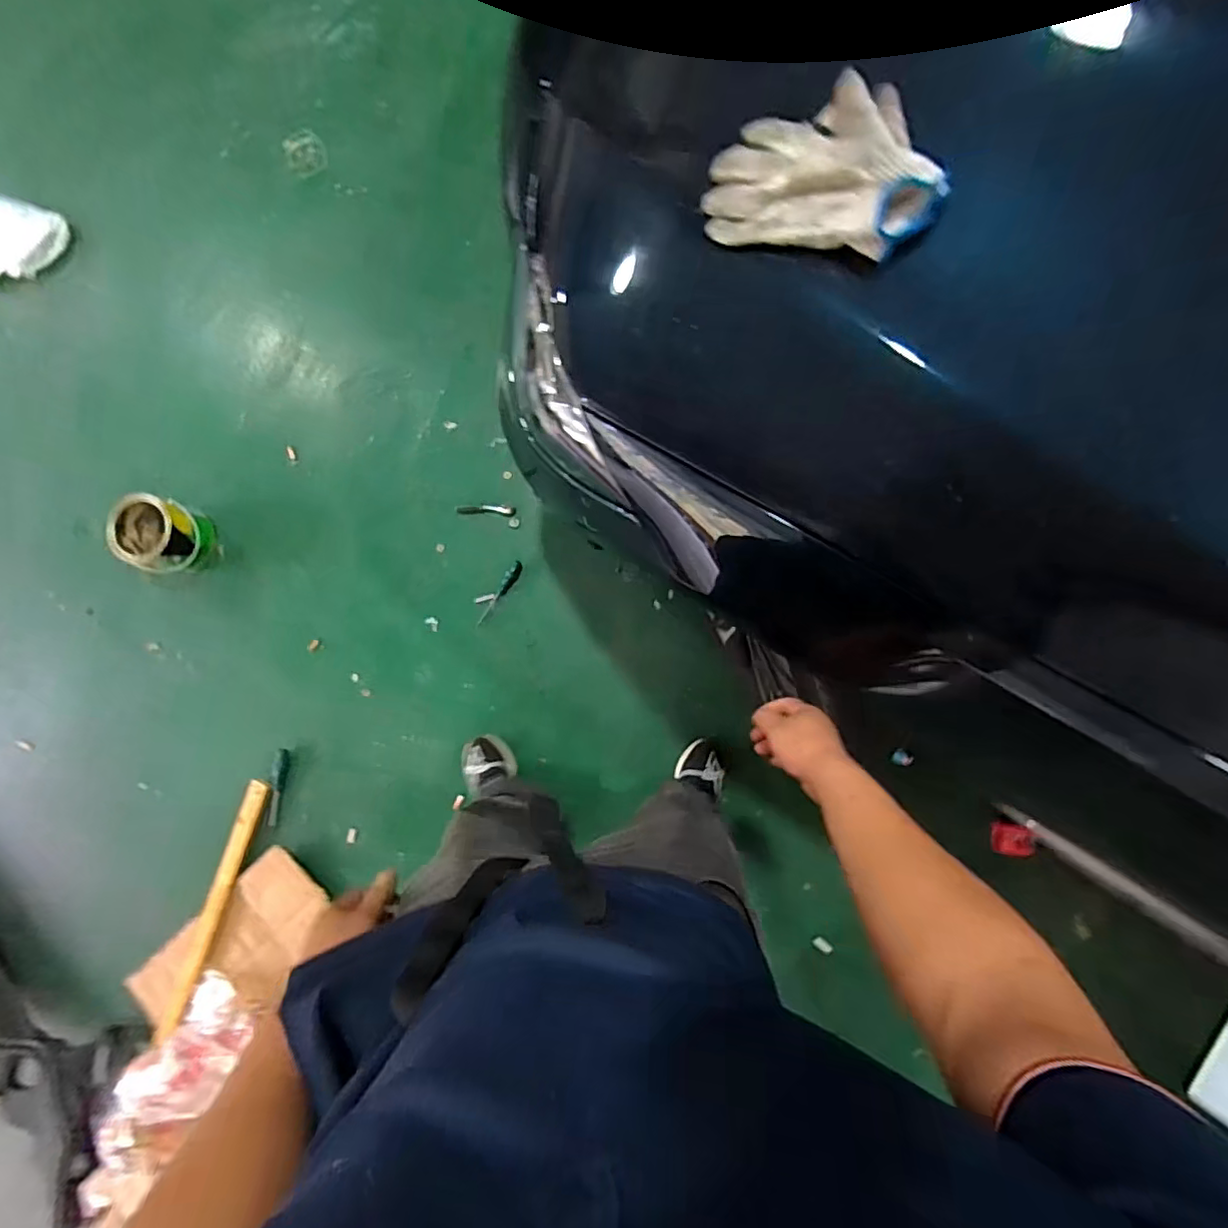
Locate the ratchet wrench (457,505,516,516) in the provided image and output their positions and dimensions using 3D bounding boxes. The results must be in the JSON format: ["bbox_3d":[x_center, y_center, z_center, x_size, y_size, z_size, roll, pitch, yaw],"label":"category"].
[{"bbox_3d":[-0.309,-0.251,1.456,0.143,0.018,0.023,3,86,4],"label":"ratchet wrench"}]

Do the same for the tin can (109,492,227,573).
[{"bbox_3d":[-1.086,-0.184,1.470,0.181,0.160,0.170,10,86,6],"label":"tin can"}]

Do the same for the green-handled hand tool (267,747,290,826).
[{"bbox_3d":[-0.822,0.422,1.470,0.033,0.018,0.186,9,86,4],"label":"green-handled hand tool"}]

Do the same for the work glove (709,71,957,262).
[{"bbox_3d":[0.189,-0.405,0.540,0.211,0.053,0.141,23,104,24],"label":"work glove"}]

